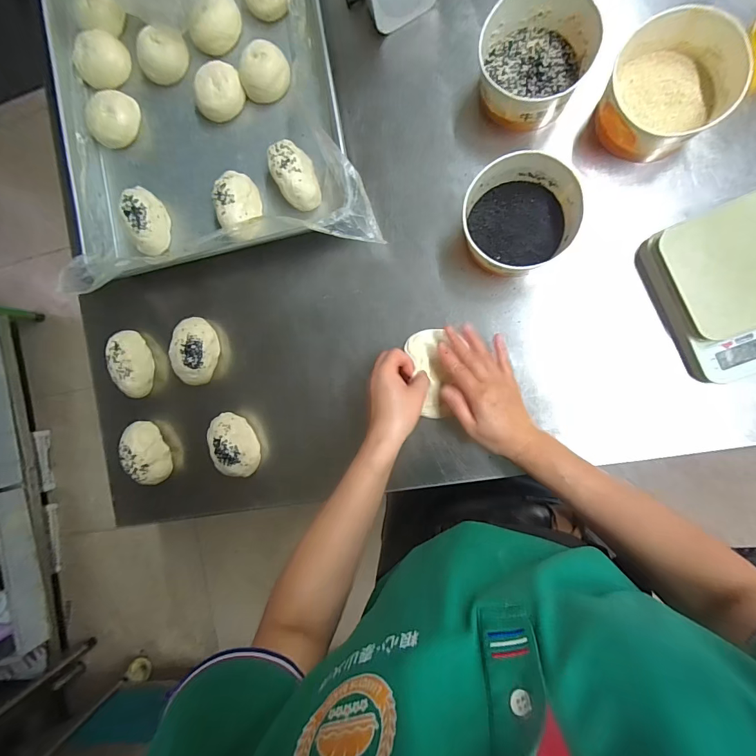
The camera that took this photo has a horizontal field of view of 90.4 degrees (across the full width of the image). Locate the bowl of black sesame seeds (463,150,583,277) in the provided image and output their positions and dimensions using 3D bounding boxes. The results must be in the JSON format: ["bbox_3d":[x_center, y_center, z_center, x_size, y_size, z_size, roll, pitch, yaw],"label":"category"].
[{"bbox_3d":[0.167,-0.195,0.457,0.128,0.069,0.120,0,91,9],"label":"bowl of black sesame seeds"}]

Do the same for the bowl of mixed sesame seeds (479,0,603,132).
[{"bbox_3d":[0.182,-0.383,0.453,0.132,0.058,0.138,0,91,9],"label":"bowl of mixed sesame seeds"}]

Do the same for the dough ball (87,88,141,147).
[{"bbox_3d":[-0.390,-0.383,0.556,0.066,0.043,0.077,36,96,7],"label":"dough ball"}]

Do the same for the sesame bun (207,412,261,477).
[{"bbox_3d":[-0.197,0.093,0.527,0.050,0.056,0.089,-24,87,9],"label":"sesame bun"}]

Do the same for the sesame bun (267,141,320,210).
[{"bbox_3d":[-0.111,-0.274,0.510,0.055,0.048,0.089,-29,86,9],"label":"sesame bun"}]

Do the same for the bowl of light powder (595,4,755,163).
[{"bbox_3d":[0.329,-0.324,0.426,0.131,0.067,0.135,0,91,9],"label":"bowl of light powder"}]

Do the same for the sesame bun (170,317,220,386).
[{"bbox_3d":[-0.262,-0.039,0.539,0.053,0.054,0.096,3,91,9],"label":"sesame bun"}]

